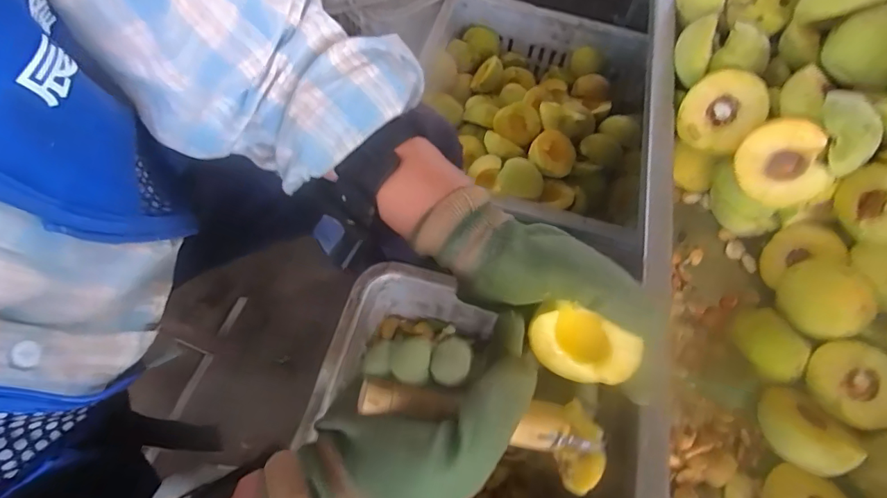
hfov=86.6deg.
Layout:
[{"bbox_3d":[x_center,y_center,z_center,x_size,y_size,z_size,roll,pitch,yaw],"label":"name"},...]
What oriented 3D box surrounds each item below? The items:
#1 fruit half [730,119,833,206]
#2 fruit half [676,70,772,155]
[{"bbox_3d":[0.248,-0.065,0.349,0.054,0.061,0.028,-5,18,33],"label":"fruit half"},{"bbox_3d":[0.232,-0.110,0.387,0.060,0.028,0.063,34,108,43],"label":"fruit half"}]

